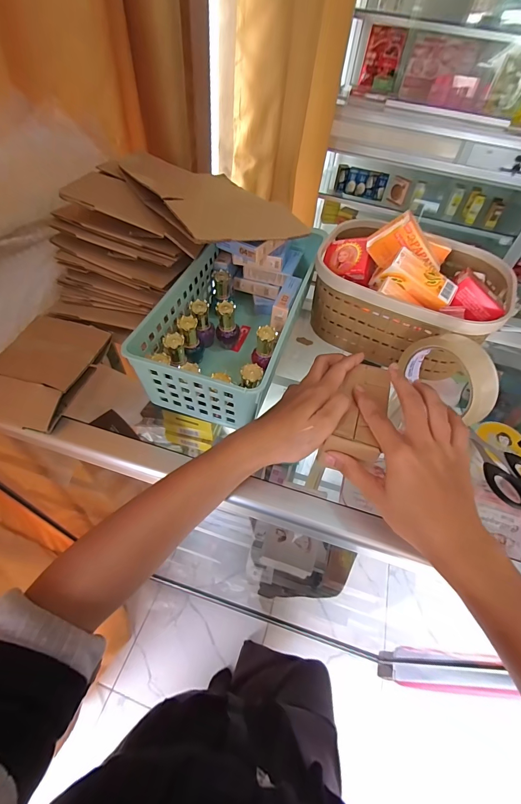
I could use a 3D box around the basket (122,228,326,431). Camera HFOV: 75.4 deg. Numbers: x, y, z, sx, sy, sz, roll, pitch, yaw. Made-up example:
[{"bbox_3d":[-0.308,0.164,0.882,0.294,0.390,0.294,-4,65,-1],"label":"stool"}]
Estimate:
[{"bbox_3d":[-0.025,-0.102,0.405,0.134,0.086,0.264,17,53,8],"label":"basket"}]

